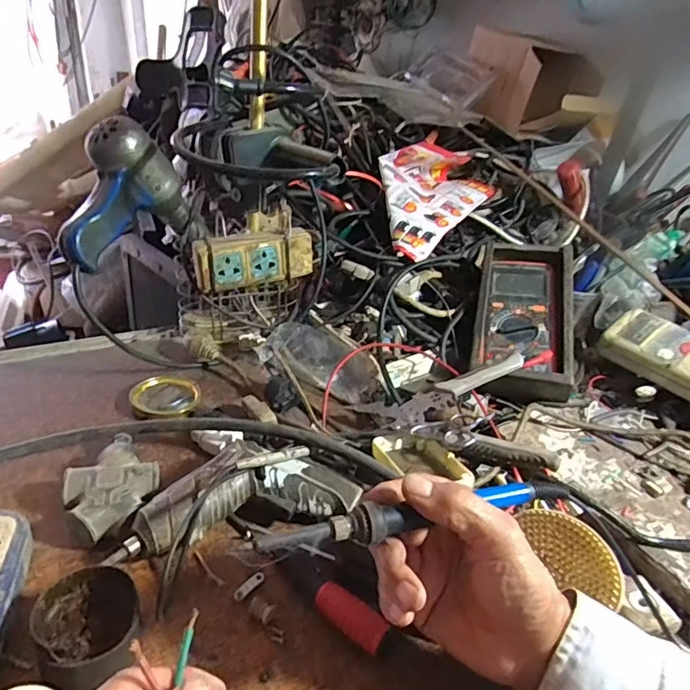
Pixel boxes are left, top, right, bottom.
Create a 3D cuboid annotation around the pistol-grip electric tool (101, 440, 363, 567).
[{"bbox_3d":[-0.084,0.114,0.406,0.185,0.043,0.074,-8,34,-22],"label":"pistol-grip electric tool"}]

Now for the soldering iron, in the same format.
[{"bbox_3d":[0.049,0.099,0.304,0.202,0.018,0.022,-3,32,-23],"label":"soldering iron"}]

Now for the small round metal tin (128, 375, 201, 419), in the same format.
[{"bbox_3d":[-0.184,0.054,0.530,0.066,0.018,0.059,-8,34,-22],"label":"small round metal tin"}]

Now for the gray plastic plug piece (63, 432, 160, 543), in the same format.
[{"bbox_3d":[-0.189,0.112,0.412,0.085,0.029,0.070,30,39,34],"label":"gray plastic plug piece"}]

